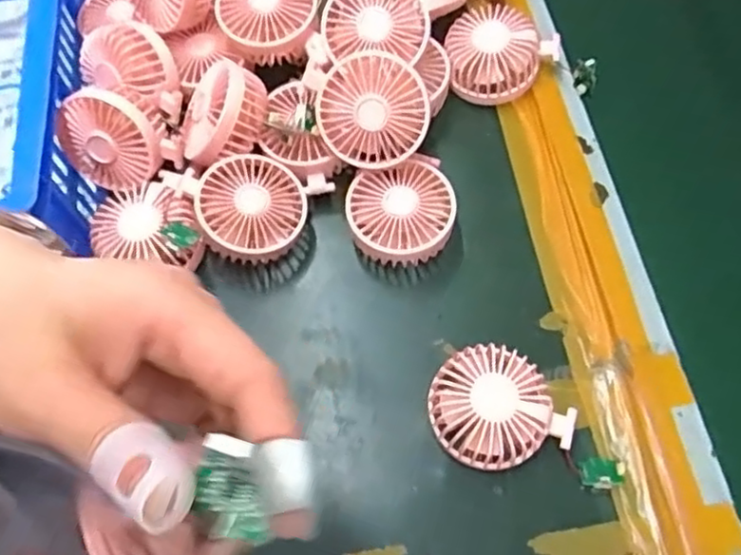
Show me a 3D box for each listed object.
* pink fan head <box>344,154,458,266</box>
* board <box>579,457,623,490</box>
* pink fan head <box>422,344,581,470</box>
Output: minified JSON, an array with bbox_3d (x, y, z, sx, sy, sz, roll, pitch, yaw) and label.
[{"bbox_3d":[0.027,-0.057,0.553,0.089,0.049,0.098,8,67,6],"label":"pink fan head"},{"bbox_3d":[0.169,0.144,0.477,0.031,0.011,0.022,7,67,5],"label":"board"},{"bbox_3d":[0.093,0.096,0.484,0.095,0.046,0.082,-16,66,-5],"label":"pink fan head"}]

